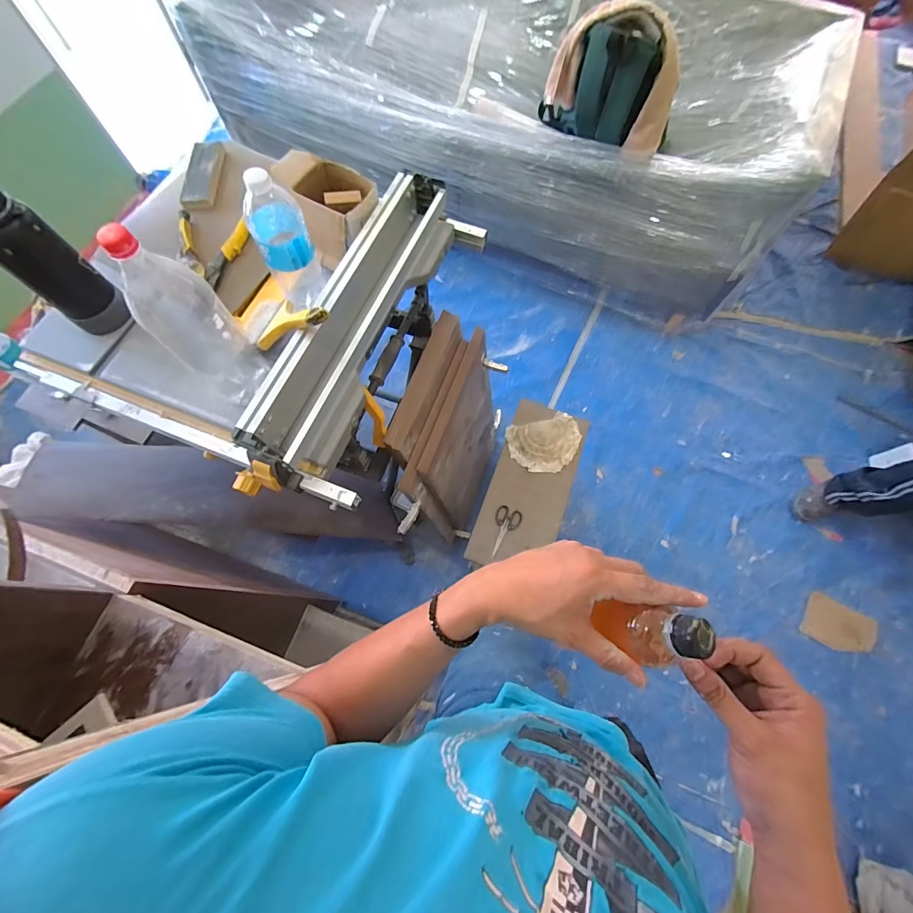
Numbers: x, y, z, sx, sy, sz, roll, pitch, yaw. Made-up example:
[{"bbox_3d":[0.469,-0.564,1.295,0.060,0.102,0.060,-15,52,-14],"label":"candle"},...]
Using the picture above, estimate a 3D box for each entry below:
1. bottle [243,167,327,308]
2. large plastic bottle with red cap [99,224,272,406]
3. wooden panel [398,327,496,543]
[{"bbox_3d":[-0.260,-0.321,0.630,0.080,0.232,0.083,-36,75,-12],"label":"bottle"},{"bbox_3d":[-0.355,-0.175,0.551,0.097,0.297,0.096,37,75,12],"label":"large plastic bottle with red cap"},{"bbox_3d":[0.015,-0.019,1.184,0.043,0.555,0.443,17,72,16],"label":"wooden panel"}]

